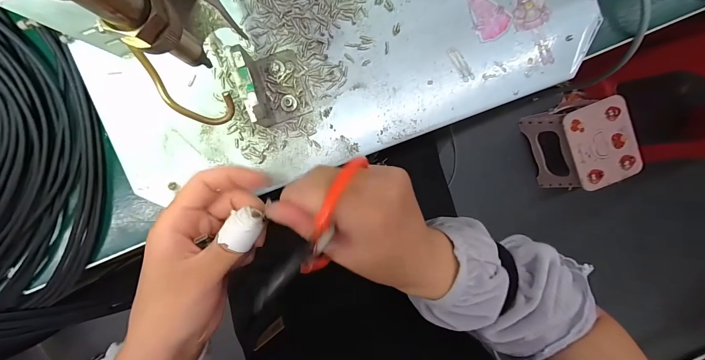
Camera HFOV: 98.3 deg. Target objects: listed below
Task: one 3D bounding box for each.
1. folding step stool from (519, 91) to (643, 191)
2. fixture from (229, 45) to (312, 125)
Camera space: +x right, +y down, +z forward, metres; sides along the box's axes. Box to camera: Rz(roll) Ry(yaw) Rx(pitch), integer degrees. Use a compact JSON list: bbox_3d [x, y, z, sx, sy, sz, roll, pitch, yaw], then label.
[{"bbox_3d":[0.673,-0.116,0.910,0.167,0.217,0.250,-23,96,0],"label":"folding step stool"},{"bbox_3d":[-0.057,-0.069,0.216,0.045,0.046,0.053,-18,95,0],"label":"fixture"}]

